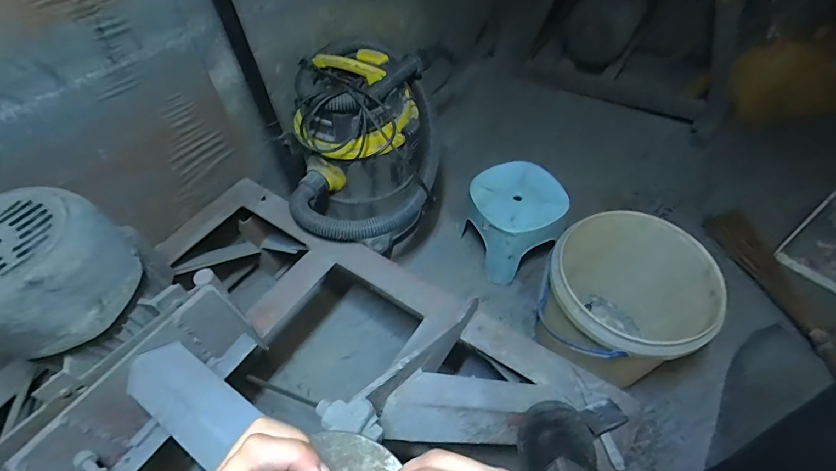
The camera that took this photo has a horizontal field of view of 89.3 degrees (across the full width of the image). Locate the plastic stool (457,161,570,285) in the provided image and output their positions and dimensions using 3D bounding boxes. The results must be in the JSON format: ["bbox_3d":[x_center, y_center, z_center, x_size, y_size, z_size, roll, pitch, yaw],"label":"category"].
[{"bbox_3d":[0.233,-0.035,1.054,0.213,0.188,0.213,-1,52,1],"label":"plastic stool"}]

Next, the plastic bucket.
[{"bbox_3d":[0.376,0.147,0.854,0.275,0.299,0.296,-1,52,1],"label":"plastic bucket"}]

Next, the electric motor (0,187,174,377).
[{"bbox_3d":[-0.444,0.052,0.531,0.162,0.165,0.189,30,59,23],"label":"electric motor"}]

